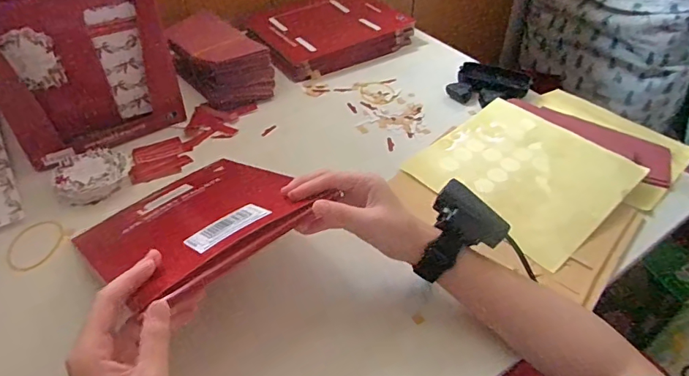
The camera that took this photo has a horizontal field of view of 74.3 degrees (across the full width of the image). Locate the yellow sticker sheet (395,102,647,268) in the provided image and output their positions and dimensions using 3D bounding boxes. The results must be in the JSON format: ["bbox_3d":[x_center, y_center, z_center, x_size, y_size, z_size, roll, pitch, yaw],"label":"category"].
[{"bbox_3d":[0.225,-0.024,0.581,0.208,0.011,0.221,-36,53,-22],"label":"yellow sticker sheet"}]

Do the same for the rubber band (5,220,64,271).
[{"bbox_3d":[-0.333,0.061,0.492,0.058,0.006,0.061,-28,49,-26],"label":"rubber band"}]

